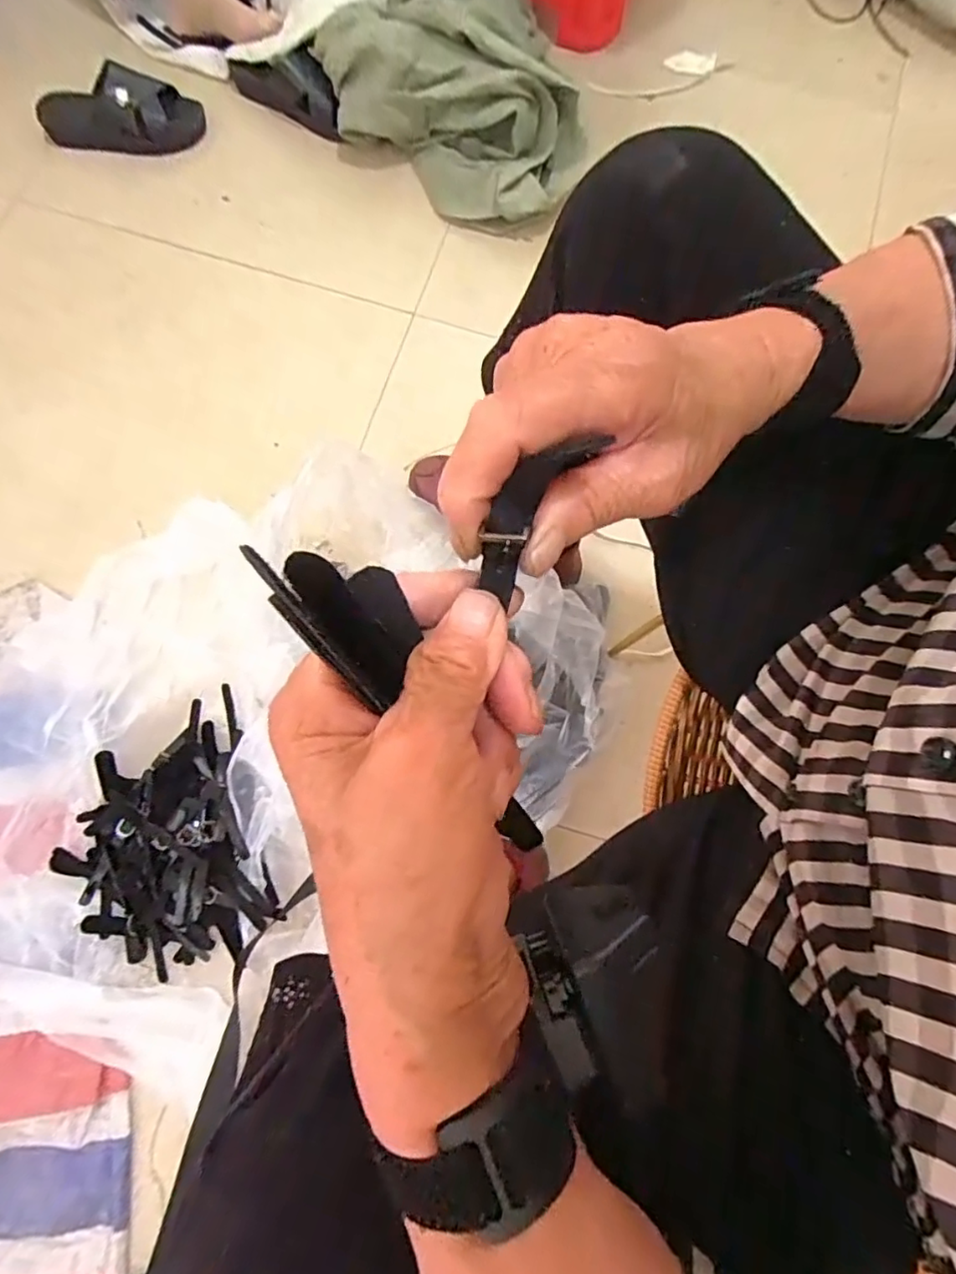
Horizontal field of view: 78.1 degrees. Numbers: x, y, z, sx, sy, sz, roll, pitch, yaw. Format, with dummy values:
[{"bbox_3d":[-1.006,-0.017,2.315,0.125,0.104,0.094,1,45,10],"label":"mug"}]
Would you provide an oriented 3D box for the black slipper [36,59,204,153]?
[{"bbox_3d":[-0.529,-0.757,0.855,0.228,0.080,0.090,-8,76,-3],"label":"black slipper"}]

